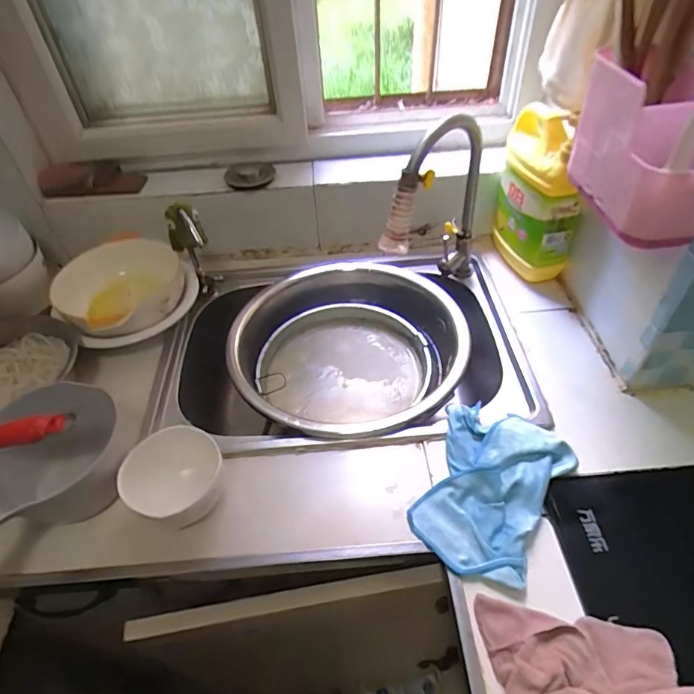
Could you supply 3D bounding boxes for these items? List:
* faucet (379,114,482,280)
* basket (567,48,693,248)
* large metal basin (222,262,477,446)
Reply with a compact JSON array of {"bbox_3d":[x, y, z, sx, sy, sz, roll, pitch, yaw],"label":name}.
[{"bbox_3d":[0.118,-0.174,0.659,0.038,0.259,0.175,34,58,30],"label":"faucet"},{"bbox_3d":[0.293,-0.195,0.463,0.076,0.135,0.166,-8,48,-3],"label":"basket"},{"bbox_3d":[0.003,0.004,0.714,0.320,0.094,0.330,-2,48,3],"label":"large metal basin"}]

